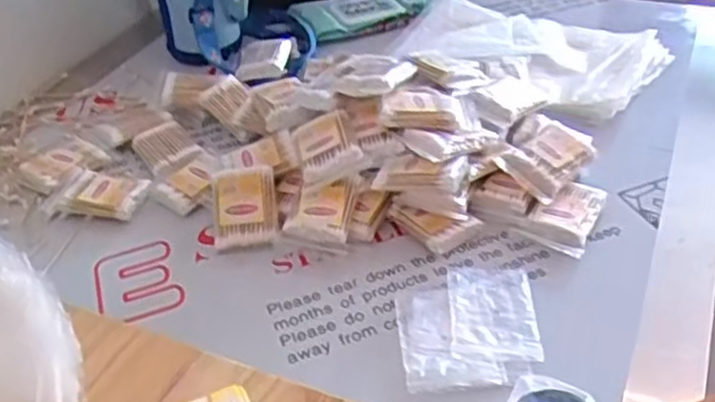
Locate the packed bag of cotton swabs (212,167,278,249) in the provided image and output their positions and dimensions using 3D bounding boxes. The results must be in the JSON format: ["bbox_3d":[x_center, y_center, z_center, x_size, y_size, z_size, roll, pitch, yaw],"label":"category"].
[{"bbox_3d":[-0.103,0.005,0.686,0.056,0.031,0.076,-6,78,-3],"label":"packed bag of cotton swabs"}]

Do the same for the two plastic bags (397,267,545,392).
[{"bbox_3d":[0.087,0.096,0.586,0.107,0.007,0.129,-2,39,4],"label":"two plastic bags"}]

